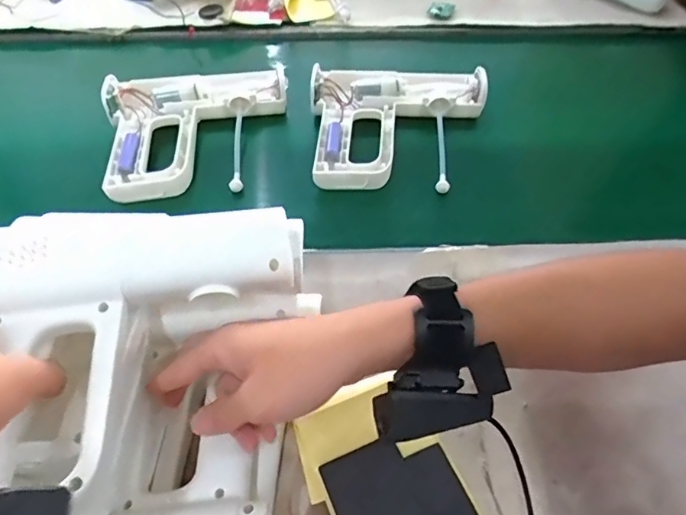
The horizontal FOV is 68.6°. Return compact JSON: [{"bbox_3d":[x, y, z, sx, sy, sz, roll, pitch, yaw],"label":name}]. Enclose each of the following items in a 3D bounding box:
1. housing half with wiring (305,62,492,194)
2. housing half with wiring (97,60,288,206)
[{"bbox_3d":[0.064,-0.149,0.600,0.208,0.052,0.180,2,54,2],"label":"housing half with wiring"},{"bbox_3d":[-0.166,-0.150,0.585,0.206,0.038,0.169,-8,54,-5],"label":"housing half with wiring"}]

